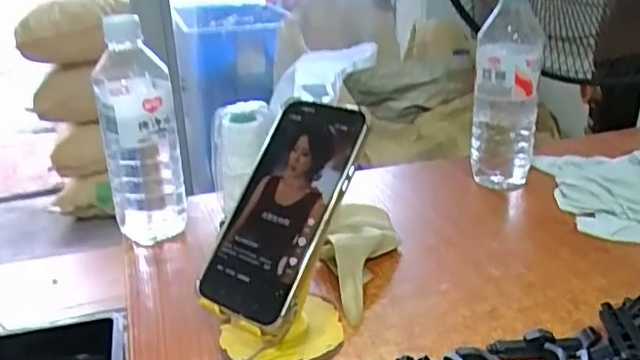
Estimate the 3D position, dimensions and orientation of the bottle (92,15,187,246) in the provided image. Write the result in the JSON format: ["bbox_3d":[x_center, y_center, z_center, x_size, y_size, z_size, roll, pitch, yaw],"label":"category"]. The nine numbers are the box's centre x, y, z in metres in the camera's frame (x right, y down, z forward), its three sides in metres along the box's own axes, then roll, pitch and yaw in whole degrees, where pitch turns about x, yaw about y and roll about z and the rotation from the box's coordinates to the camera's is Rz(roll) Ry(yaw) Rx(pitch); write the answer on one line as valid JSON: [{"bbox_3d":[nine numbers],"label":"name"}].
[{"bbox_3d":[-0.167,-0.042,0.579,0.068,0.209,0.074,-11,24,-20],"label":"bottle"}]

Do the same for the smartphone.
[{"bbox_3d":[-0.026,0.017,0.441,0.078,0.165,0.015,14,-19,34],"label":"smartphone"}]

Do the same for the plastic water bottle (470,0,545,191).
[{"bbox_3d":[0.206,-0.097,0.683,0.068,0.229,0.057,5,24,17],"label":"plastic water bottle"}]

